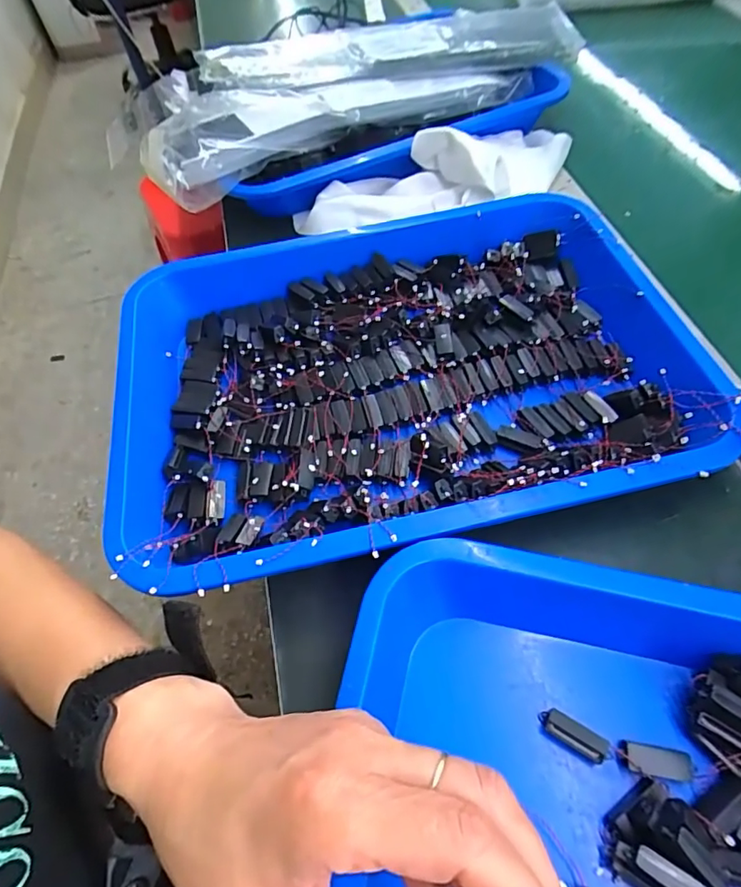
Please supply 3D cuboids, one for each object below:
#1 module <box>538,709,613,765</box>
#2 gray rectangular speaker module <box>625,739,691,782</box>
[{"bbox_3d":[0.097,0.139,0.247,0.031,0.010,0.011,28,64,21],"label":"module"},{"bbox_3d":[0.132,0.146,0.238,0.028,0.004,0.013,8,58,11],"label":"gray rectangular speaker module"}]

